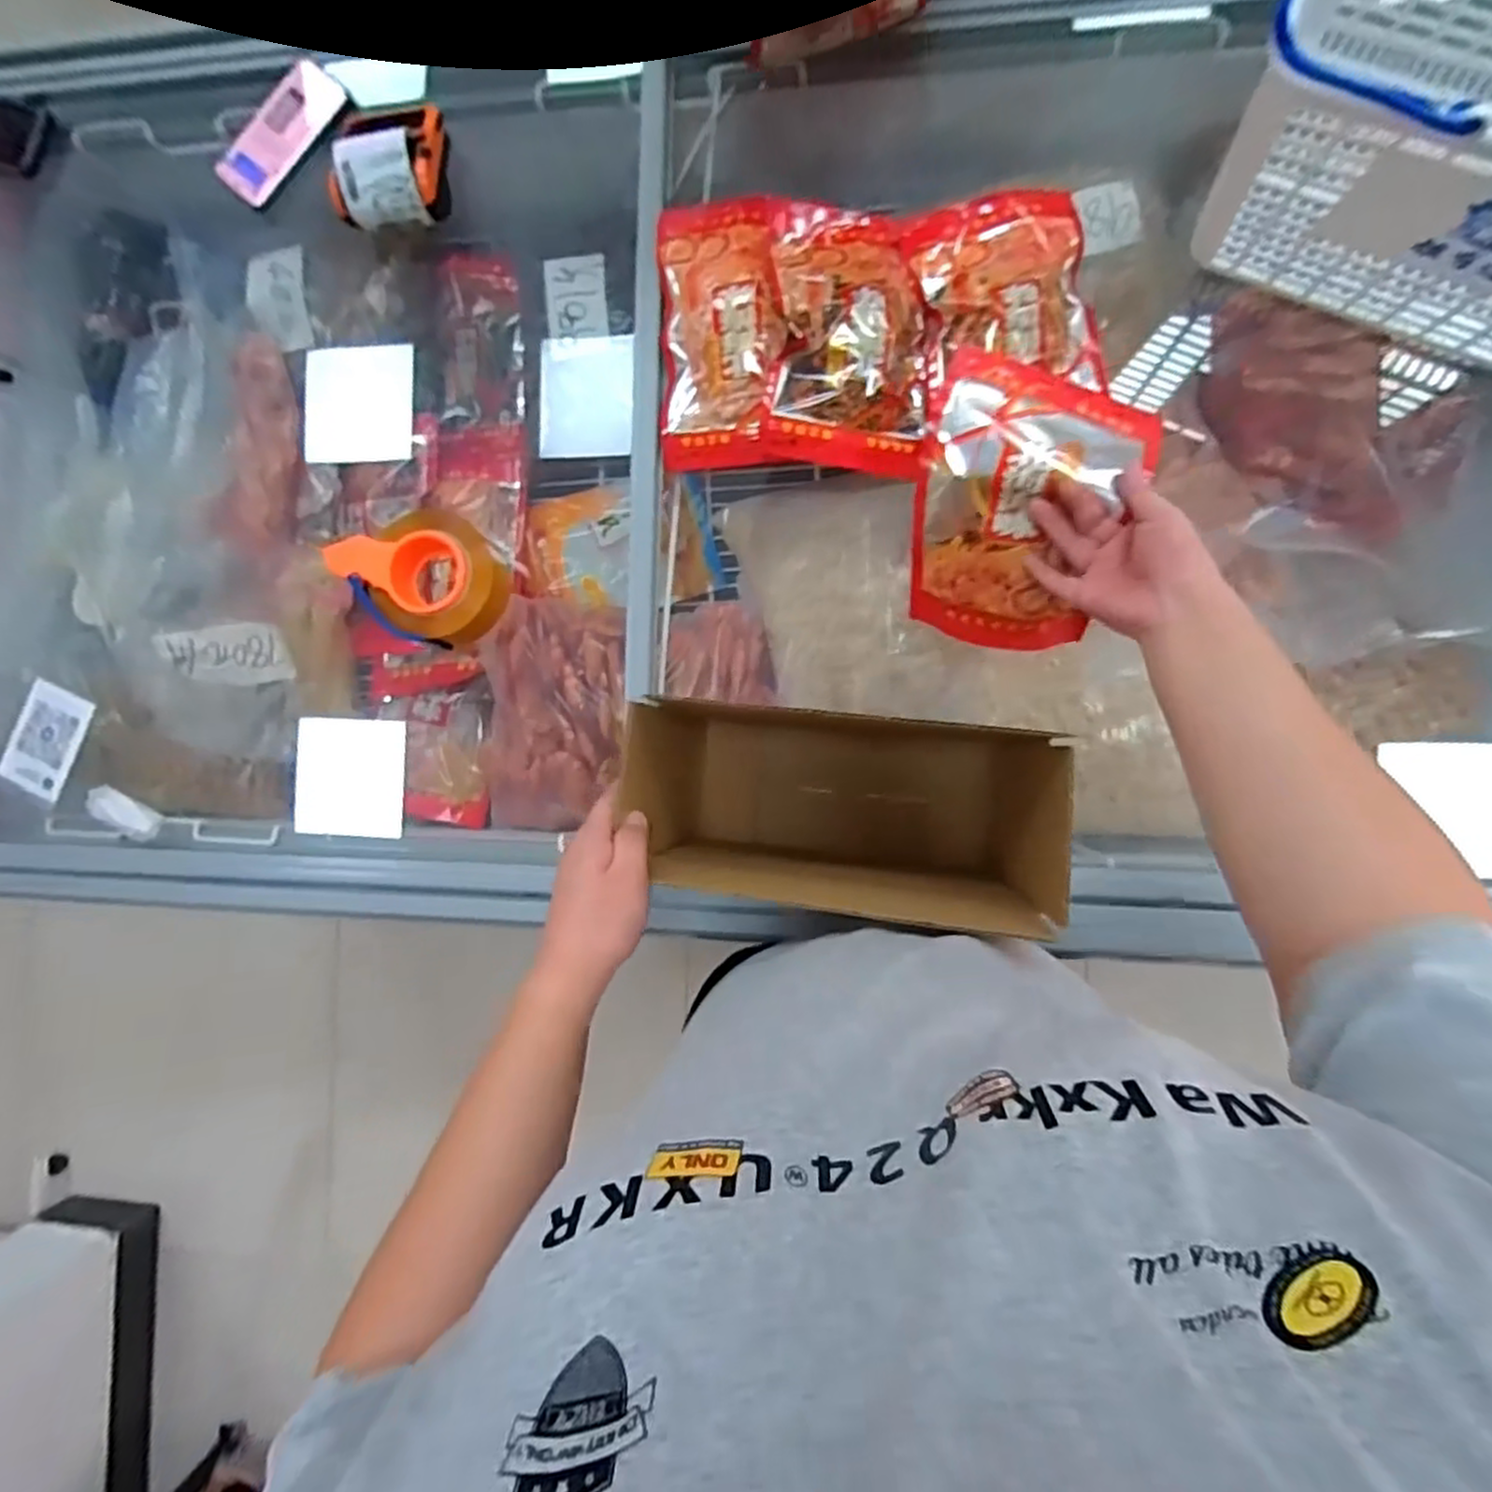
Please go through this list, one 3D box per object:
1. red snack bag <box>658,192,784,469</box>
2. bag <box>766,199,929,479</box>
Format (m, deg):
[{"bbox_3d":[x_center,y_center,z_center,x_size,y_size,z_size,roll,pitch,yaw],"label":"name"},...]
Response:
[{"bbox_3d":[-0.025,-0.417,0.733,0.129,0.057,0.259,-1,88,7],"label":"red snack bag"},{"bbox_3d":[0.098,-0.403,0.705,0.154,0.061,0.270,1,88,7],"label":"bag"}]

